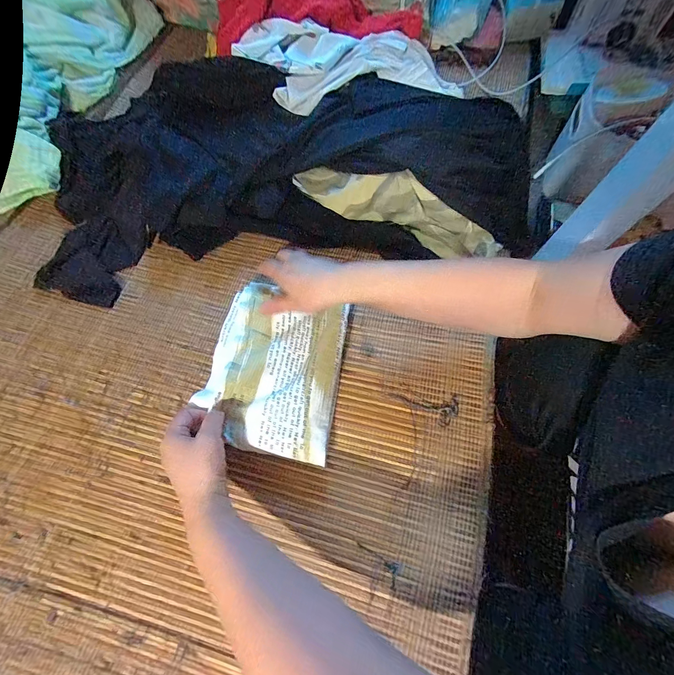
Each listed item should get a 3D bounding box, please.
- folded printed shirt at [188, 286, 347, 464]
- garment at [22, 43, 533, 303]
[{"bbox_3d":[-0.074,0.031,0.377,0.157,0.028,0.198,11,69,3],"label":"folded printed shirt"},{"bbox_3d":[-0.096,-0.268,0.481,0.710,0.106,0.359,-5,68,-2],"label":"garment"}]

